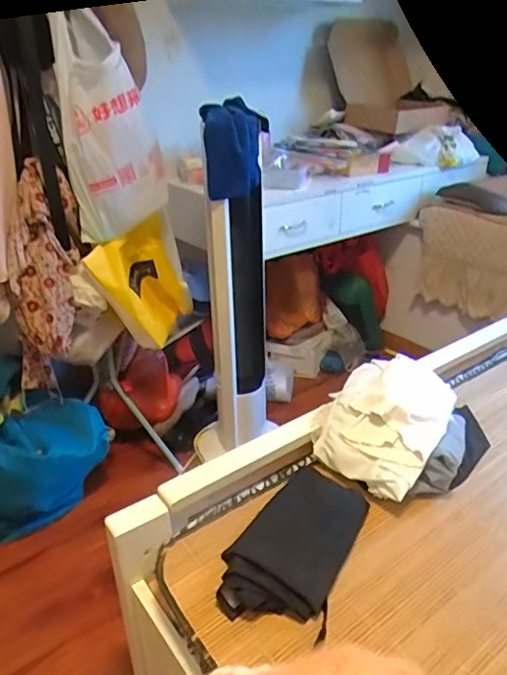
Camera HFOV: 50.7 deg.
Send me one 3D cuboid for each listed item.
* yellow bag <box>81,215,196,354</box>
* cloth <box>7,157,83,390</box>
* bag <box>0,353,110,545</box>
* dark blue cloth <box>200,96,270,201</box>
[{"bbox_3d":[-0.281,-0.136,1.453,0.218,0.323,0.104,-39,43,-22],"label":"yellow bag"},{"bbox_3d":[-0.507,-0.123,1.336,0.205,0.556,0.166,-15,29,-24],"label":"cloth"},{"bbox_3d":[-0.673,0.299,1.526,0.364,0.382,0.427,-24,33,-36],"label":"bag"},{"bbox_3d":[-0.047,-0.486,1.375,0.132,0.216,0.192,3,27,10],"label":"dark blue cloth"}]

